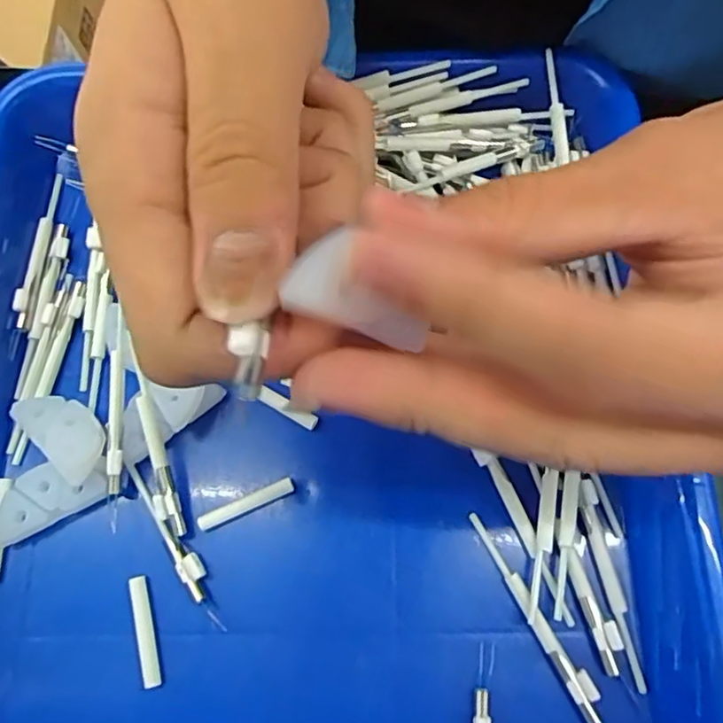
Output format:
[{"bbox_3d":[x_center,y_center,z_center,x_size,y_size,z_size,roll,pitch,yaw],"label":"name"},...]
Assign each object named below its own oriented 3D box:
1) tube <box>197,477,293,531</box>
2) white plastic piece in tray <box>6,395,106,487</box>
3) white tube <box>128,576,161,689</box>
[{"bbox_3d":[-0.039,0.049,0.213,0.033,0.005,0.006,-24,72,-6],"label":"tube"},{"bbox_3d":[-0.102,0.023,0.215,0.039,0.005,0.020,40,59,20],"label":"white plastic piece in tray"},{"bbox_3d":[-0.069,0.086,0.200,0.006,0.004,0.033,-16,72,-3],"label":"white tube"}]

